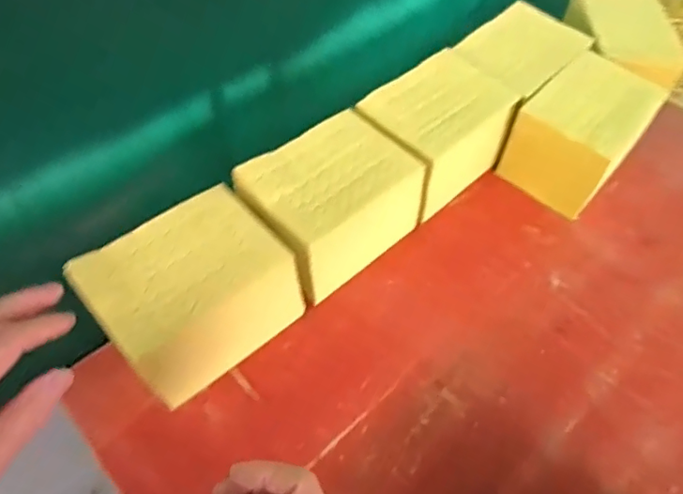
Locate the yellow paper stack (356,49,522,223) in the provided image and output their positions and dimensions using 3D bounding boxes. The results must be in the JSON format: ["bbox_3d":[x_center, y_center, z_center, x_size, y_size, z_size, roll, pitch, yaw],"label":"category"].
[{"bbox_3d":[0.113,-0.139,0.665,0.167,0.109,0.121,-36,66,-25],"label":"yellow paper stack"}]

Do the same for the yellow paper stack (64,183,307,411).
[{"bbox_3d":[-0.140,0.047,0.518,0.166,0.121,0.118,-34,65,-24],"label":"yellow paper stack"}]

